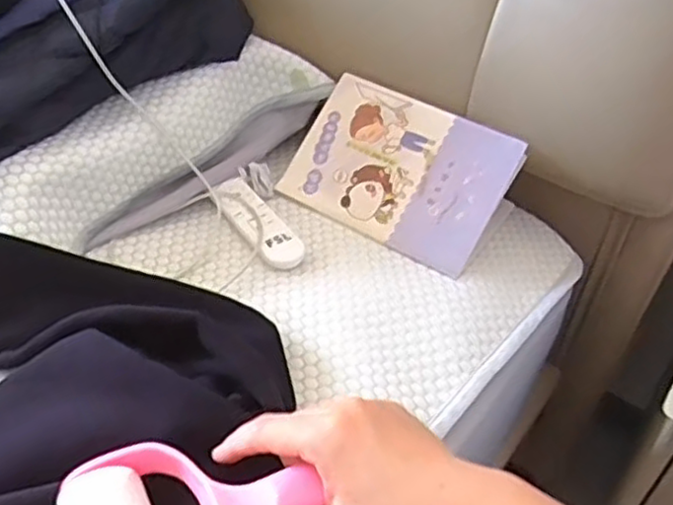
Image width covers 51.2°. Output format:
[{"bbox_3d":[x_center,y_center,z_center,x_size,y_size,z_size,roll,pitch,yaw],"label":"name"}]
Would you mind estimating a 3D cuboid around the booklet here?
[{"bbox_3d":[0.057,-0.080,0.658,0.201,0.011,0.137,27,82,22],"label":"booklet"}]

